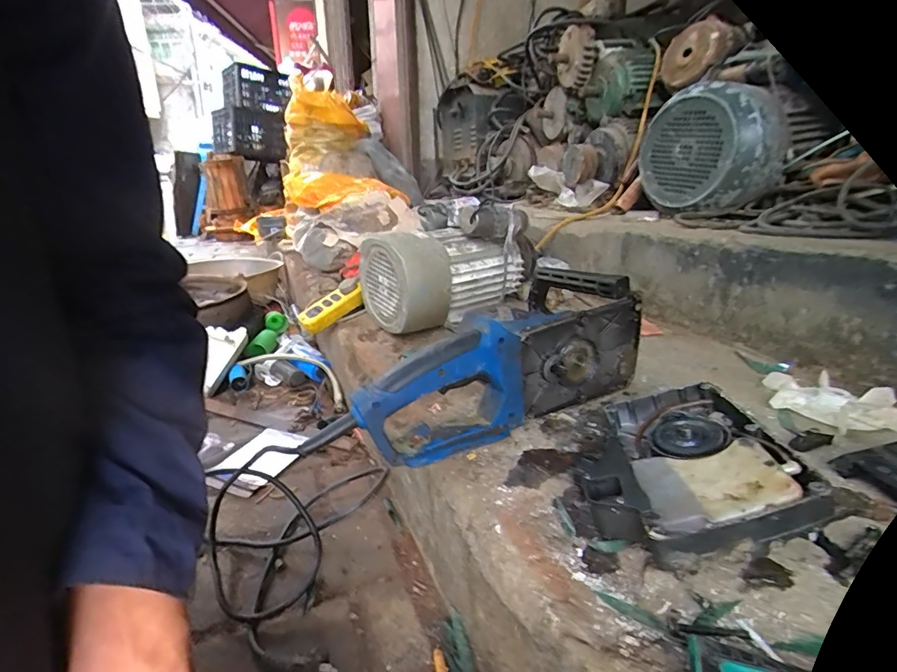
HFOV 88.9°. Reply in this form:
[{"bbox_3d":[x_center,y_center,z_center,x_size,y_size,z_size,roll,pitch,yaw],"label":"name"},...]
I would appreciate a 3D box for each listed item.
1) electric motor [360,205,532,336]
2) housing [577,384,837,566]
[{"bbox_3d":[0.018,-0.139,0.891,0.344,0.182,0.175,-17,25,-38],"label":"electric motor"},{"bbox_3d":[0.197,0.115,0.409,0.167,0.050,0.207,-16,14,8],"label":"housing"}]

